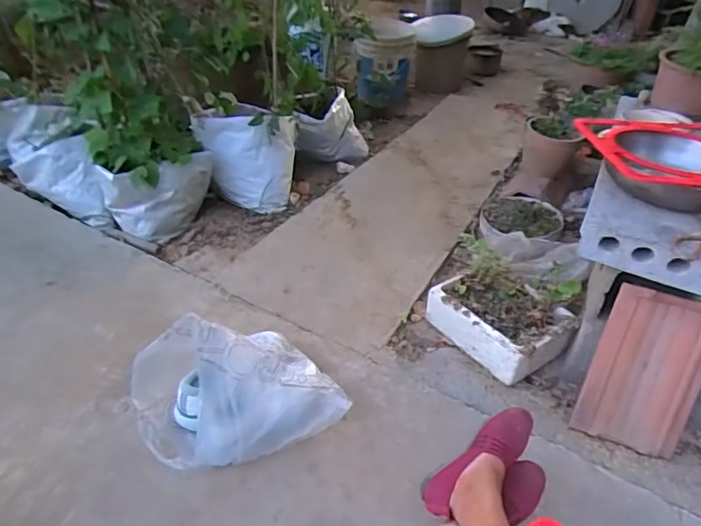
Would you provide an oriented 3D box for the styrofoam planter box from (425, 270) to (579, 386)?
[{"bbox_3d":[0.384,0.137,1.261,0.246,0.101,0.305,-25,47,-30],"label":"styrofoam planter box"}]

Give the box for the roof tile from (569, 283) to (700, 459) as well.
[{"bbox_3d":[0.617,0.227,1.016,0.203,0.337,0.019,18,11,16],"label":"roof tile"}]

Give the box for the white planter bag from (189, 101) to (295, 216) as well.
[{"bbox_3d":[-0.354,-0.366,1.672,0.297,0.281,0.239,9,39,7],"label":"white planter bag"}]

